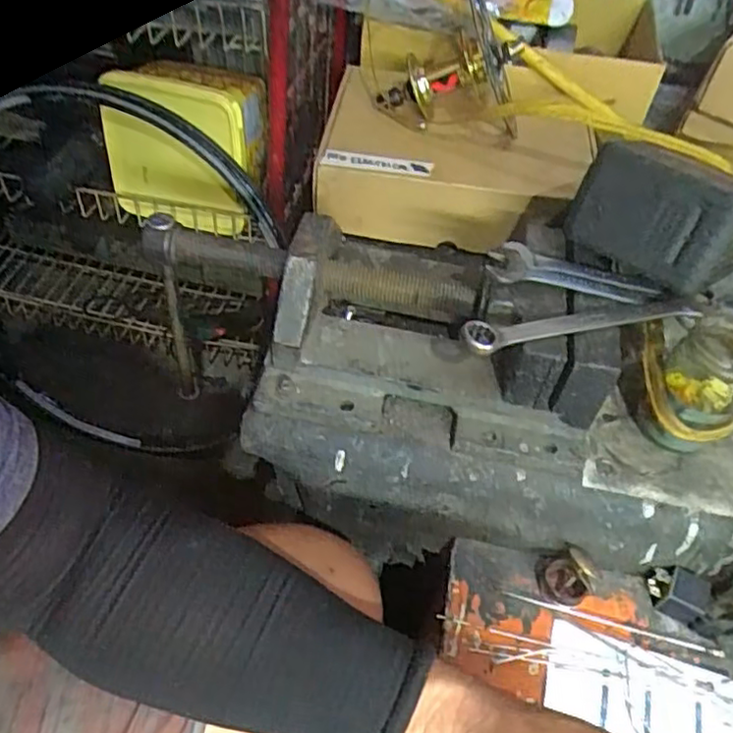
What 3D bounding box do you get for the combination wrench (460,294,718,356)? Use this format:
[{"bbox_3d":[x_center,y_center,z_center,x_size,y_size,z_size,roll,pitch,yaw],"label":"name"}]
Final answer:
[{"bbox_3d":[0.161,-0.034,0.471,0.199,0.013,0.024,-9,52,-13],"label":"combination wrench"}]

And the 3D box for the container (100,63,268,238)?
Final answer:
[{"bbox_3d":[-0.237,-0.287,0.870,0.208,0.196,0.087,14,50,6],"label":"container"}]

